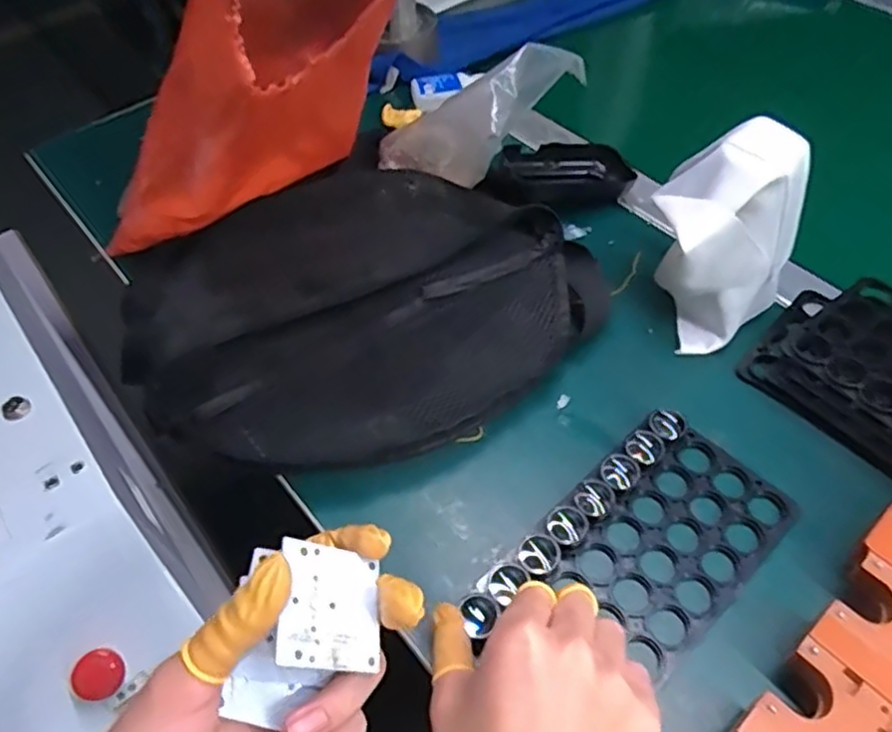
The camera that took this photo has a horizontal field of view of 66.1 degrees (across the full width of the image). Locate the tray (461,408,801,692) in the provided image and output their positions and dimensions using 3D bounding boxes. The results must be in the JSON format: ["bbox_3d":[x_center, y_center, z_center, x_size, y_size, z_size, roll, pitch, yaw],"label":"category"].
[{"bbox_3d":[0.106,0.105,0.376,0.181,0.023,0.098,-37,59,-23],"label":"tray"}]

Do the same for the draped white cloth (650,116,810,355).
[{"bbox_3d":[0.179,-0.083,0.449,0.085,0.117,0.094,34,62,25],"label":"draped white cloth"}]

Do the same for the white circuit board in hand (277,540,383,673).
[{"bbox_3d":[-0.043,0.090,0.256,0.004,0.045,0.042,-30,51,36],"label":"white circuit board in hand"}]

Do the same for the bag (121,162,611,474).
[{"bbox_3d":[-0.057,-0.044,0.475,0.310,0.060,0.242,-25,55,-15],"label":"bag"}]

